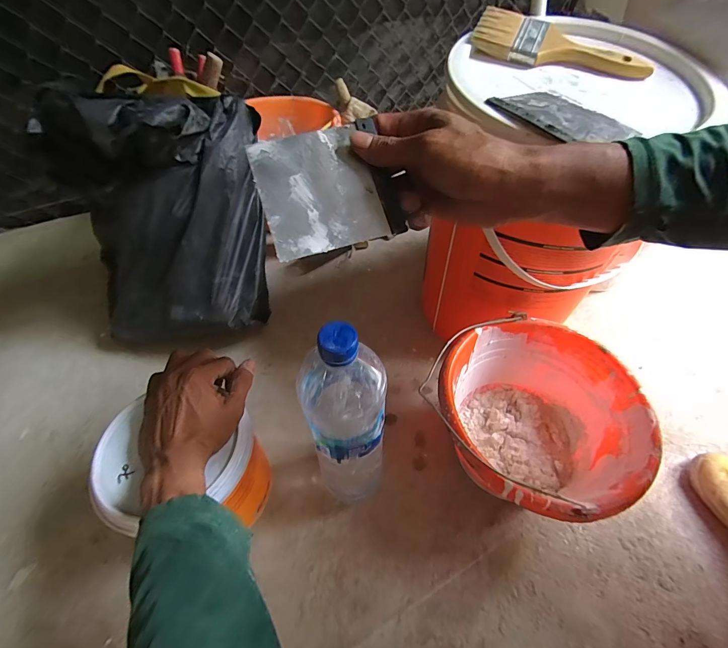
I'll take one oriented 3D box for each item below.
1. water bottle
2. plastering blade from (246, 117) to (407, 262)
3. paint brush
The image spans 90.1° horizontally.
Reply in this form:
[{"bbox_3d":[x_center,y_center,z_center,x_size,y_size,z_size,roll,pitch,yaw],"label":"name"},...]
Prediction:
[{"bbox_3d":[-0.009,0.125,0.397,0.069,0.322,0.070,8,53,7],"label":"water bottle"},{"bbox_3d":[-0.028,-0.108,0.288,0.105,0.004,0.098,-17,85,-9],"label":"plastering blade"},{"bbox_3d":[0.238,-0.336,0.438,0.206,0.015,0.064,18,80,6],"label":"paint brush"}]

